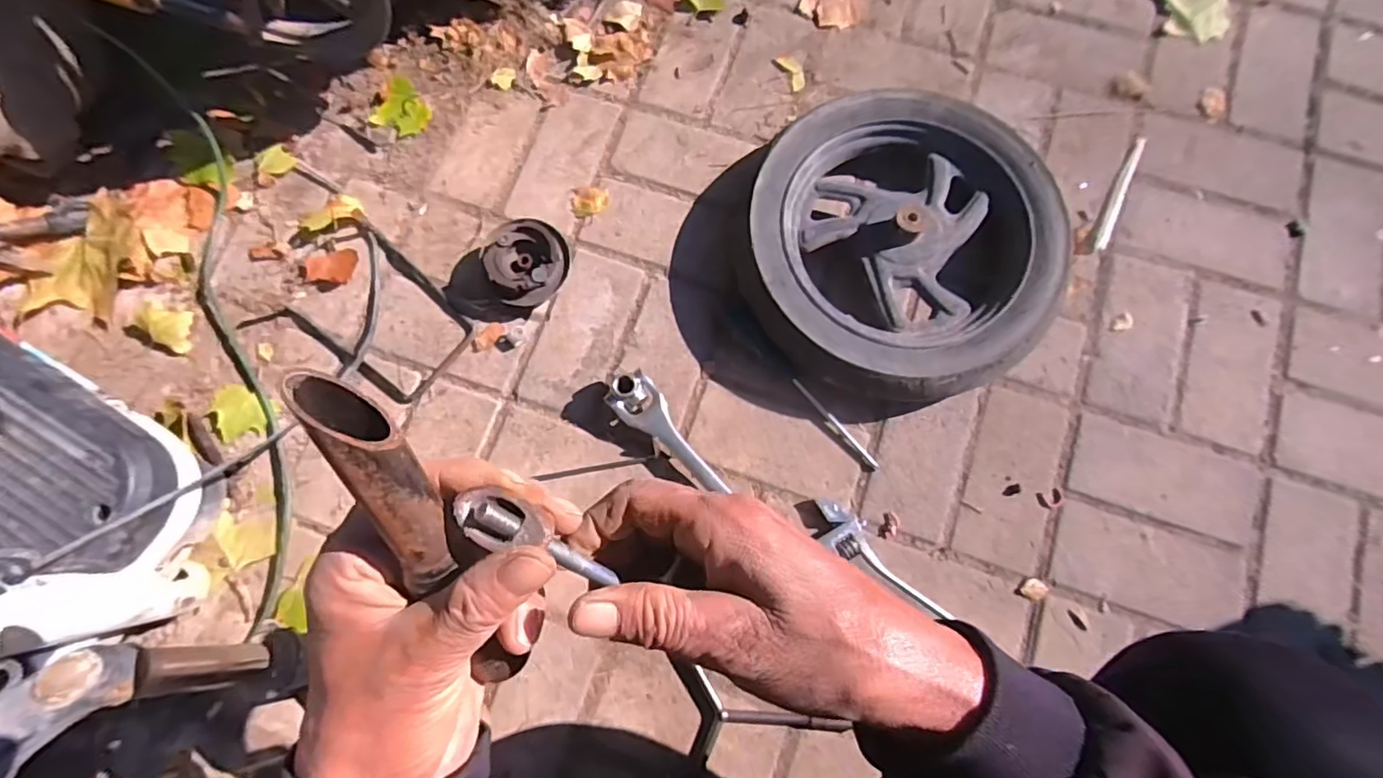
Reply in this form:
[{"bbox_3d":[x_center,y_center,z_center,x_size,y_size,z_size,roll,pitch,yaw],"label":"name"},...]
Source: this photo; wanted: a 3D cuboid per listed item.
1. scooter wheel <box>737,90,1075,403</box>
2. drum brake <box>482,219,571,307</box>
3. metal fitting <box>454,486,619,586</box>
[{"bbox_3d":[0.230,-0.158,0.661,0.331,0.075,0.334,0,77,1],"label":"scooter wheel"},{"bbox_3d":[-0.189,-0.141,0.676,0.096,0.049,0.093,5,77,2],"label":"drum brake"},{"bbox_3d":[-0.053,0.058,0.218,0.067,0.015,0.018,40,78,-33],"label":"metal fitting"}]

